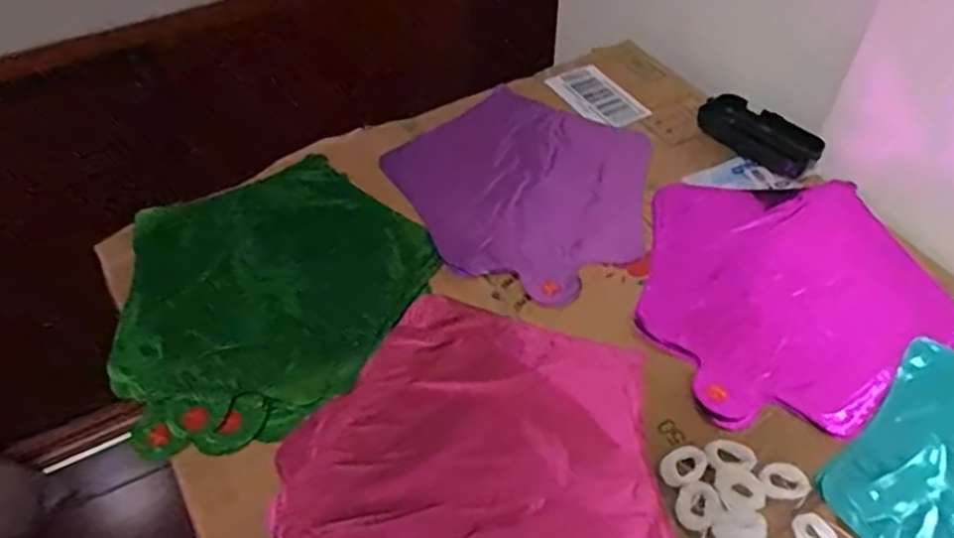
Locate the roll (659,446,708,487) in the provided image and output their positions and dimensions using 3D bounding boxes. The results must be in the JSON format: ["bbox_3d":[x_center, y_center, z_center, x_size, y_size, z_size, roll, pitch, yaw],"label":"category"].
[{"bbox_3d":[0.128,0.122,0.431,0.030,0.008,0.022,-21,53,-17],"label":"roll"}]

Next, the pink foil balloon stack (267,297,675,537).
[{"bbox_3d":[-0.005,0.128,0.434,0.228,0.014,0.238,-4,50,-3],"label":"pink foil balloon stack"}]

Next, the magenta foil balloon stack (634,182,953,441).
[{"bbox_3d":[0.243,0.017,0.532,0.233,0.015,0.229,2,50,1],"label":"magenta foil balloon stack"}]

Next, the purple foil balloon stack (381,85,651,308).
[{"bbox_3d":[0.047,-0.075,0.595,0.215,0.014,0.220,-31,56,-24],"label":"purple foil balloon stack"}]

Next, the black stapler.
[{"bbox_3d":[0.255,-0.122,0.633,0.037,0.031,0.110,-34,57,-25],"label":"black stapler"}]

